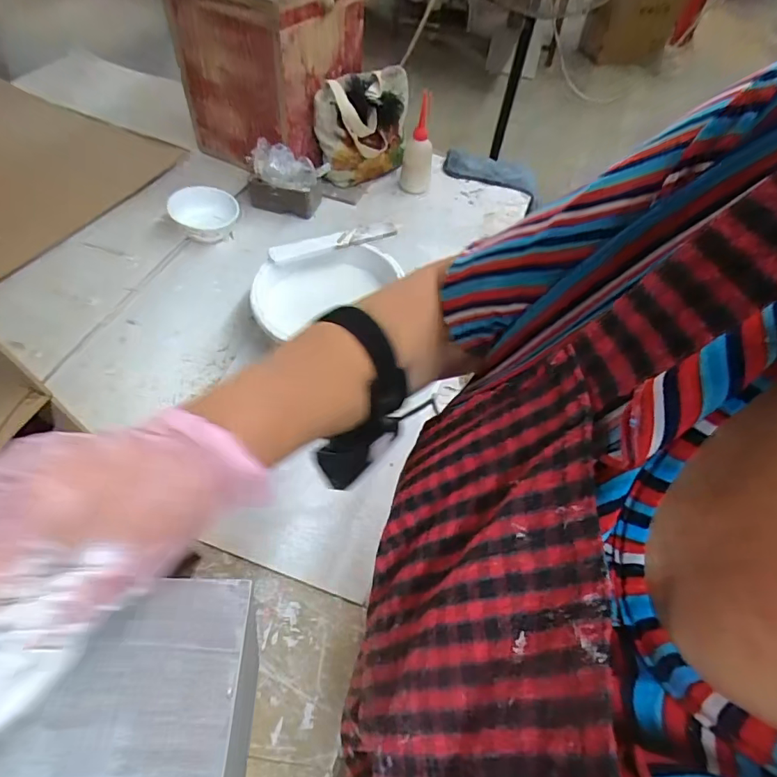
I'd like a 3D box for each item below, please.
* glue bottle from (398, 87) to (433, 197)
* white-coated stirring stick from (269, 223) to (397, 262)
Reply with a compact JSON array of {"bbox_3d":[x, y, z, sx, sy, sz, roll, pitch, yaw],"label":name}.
[{"bbox_3d":[0.059,-0.472,0.926,0.060,0.154,0.065,6,58,0],"label":"glue bottle"},{"bbox_3d":[-0.082,-0.225,0.716,0.199,0.022,0.016,-17,59,-15],"label":"white-coated stirring stick"}]

